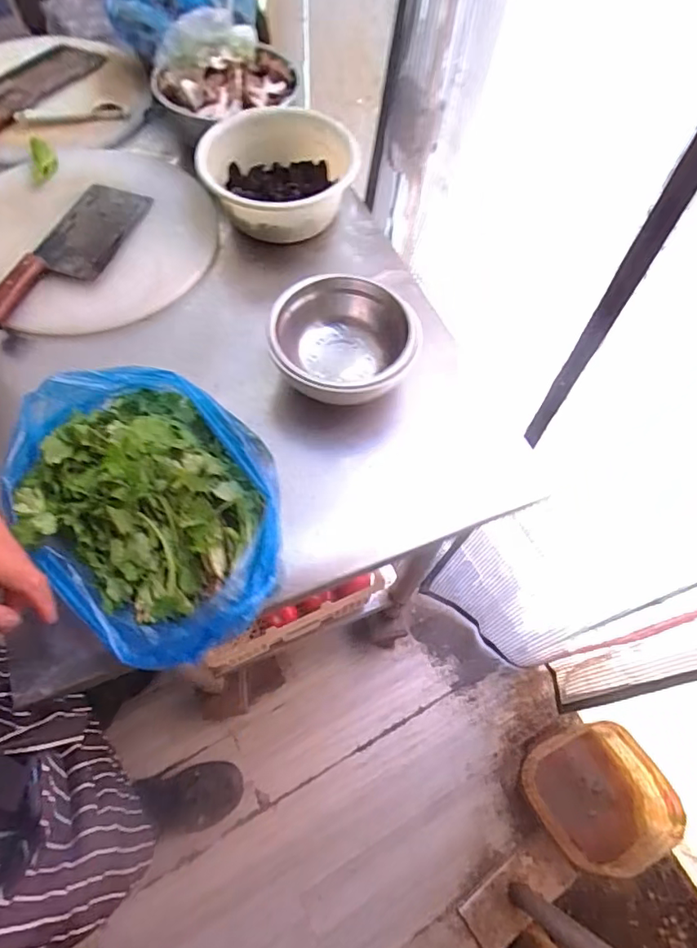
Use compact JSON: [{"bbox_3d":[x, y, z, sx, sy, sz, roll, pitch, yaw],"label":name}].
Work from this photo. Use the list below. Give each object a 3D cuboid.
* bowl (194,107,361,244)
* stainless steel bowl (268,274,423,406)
[{"bbox_3d":[-0.104,-0.441,0.755,0.207,0.088,0.223,1,63,-2],"label":"bowl"},{"bbox_3d":[-0.009,-0.157,0.634,0.159,0.079,0.169,1,63,-2],"label":"stainless steel bowl"}]

